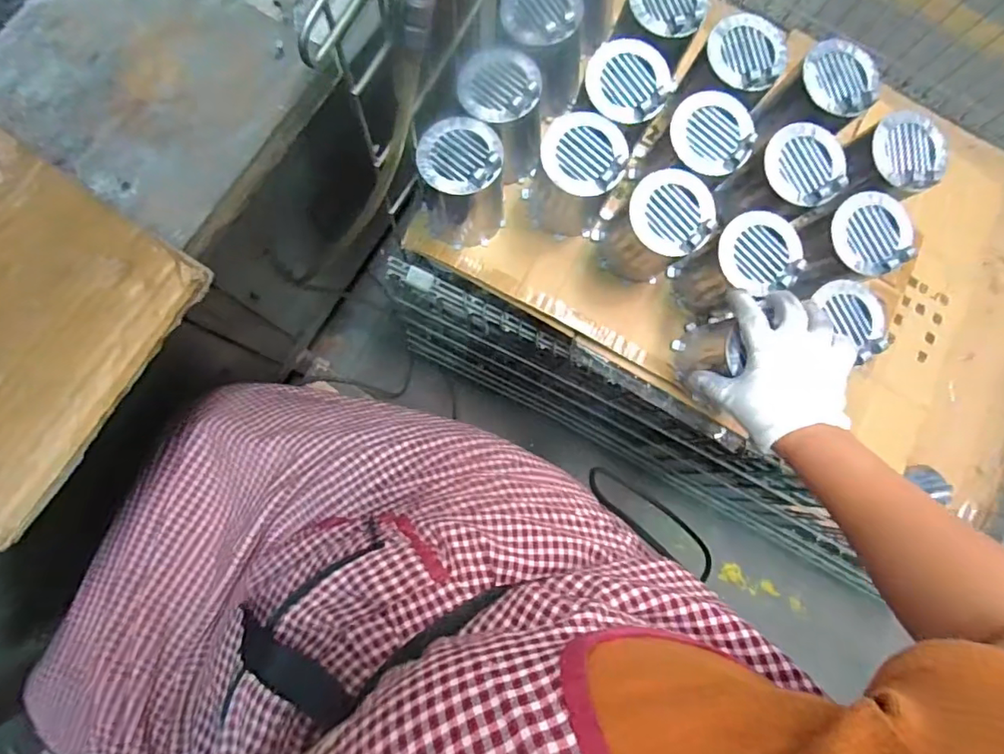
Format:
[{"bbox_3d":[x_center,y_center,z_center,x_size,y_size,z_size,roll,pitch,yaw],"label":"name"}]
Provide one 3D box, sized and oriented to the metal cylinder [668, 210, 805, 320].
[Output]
[{"bbox_3d":[0.255,-0.119,0.586,0.088,0.116,0.081,1,83,-4],"label":"metal cylinder"}]

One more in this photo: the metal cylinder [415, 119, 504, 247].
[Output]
[{"bbox_3d":[-0.044,-0.211,0.579,0.087,0.117,0.100,-15,84,-6],"label":"metal cylinder"}]

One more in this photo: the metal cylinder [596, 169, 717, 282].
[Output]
[{"bbox_3d":[0.167,-0.161,0.581,0.081,0.110,0.084,1,83,-4],"label":"metal cylinder"}]

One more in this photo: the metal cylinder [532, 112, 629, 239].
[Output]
[{"bbox_3d":[0.078,-0.212,0.576,0.083,0.108,0.091,1,83,-4],"label":"metal cylinder"}]

